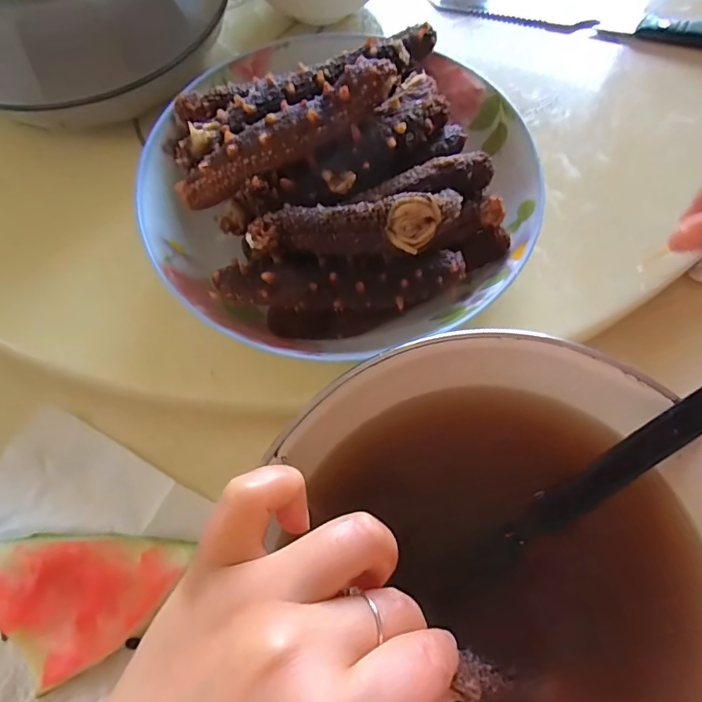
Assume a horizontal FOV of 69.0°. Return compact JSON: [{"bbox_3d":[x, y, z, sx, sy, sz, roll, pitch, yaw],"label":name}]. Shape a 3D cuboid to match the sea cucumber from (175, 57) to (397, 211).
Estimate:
[{"bbox_3d":[-0.026,-0.093,0.224,0.104,0.021,0.020,-32,71,-13],"label":"sea cucumber"}]

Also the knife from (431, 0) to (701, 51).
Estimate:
[{"bbox_3d":[0.175,-0.221,0.341,0.236,0.011,0.024,11,67,5],"label":"knife"}]

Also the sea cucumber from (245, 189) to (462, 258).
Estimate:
[{"bbox_3d":[0.002,-0.052,0.216,0.088,0.016,0.023,-7,67,-3],"label":"sea cucumber"}]

